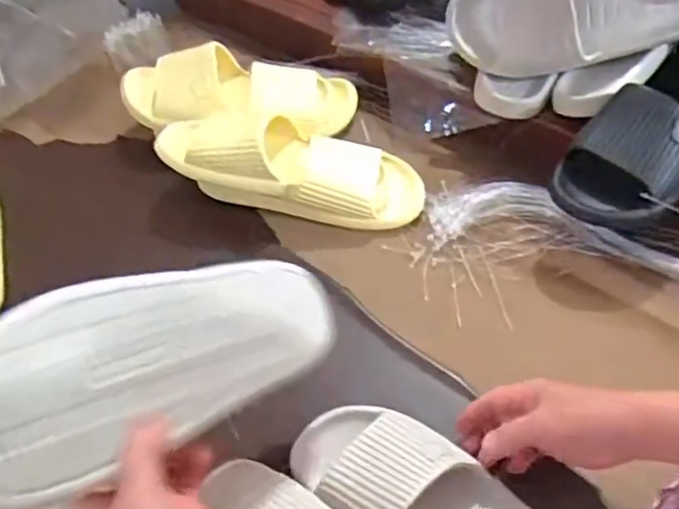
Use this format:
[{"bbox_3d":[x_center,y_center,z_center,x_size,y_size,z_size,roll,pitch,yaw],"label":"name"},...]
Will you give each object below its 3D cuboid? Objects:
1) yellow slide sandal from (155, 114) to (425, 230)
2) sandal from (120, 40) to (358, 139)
[{"bbox_3d":[-0.053,-0.095,0.755,0.297,0.083,0.100,12,52,-4],"label":"yellow slide sandal"},{"bbox_3d":[-0.122,-0.205,0.830,0.285,0.082,0.095,1,50,-15],"label":"sandal"}]

